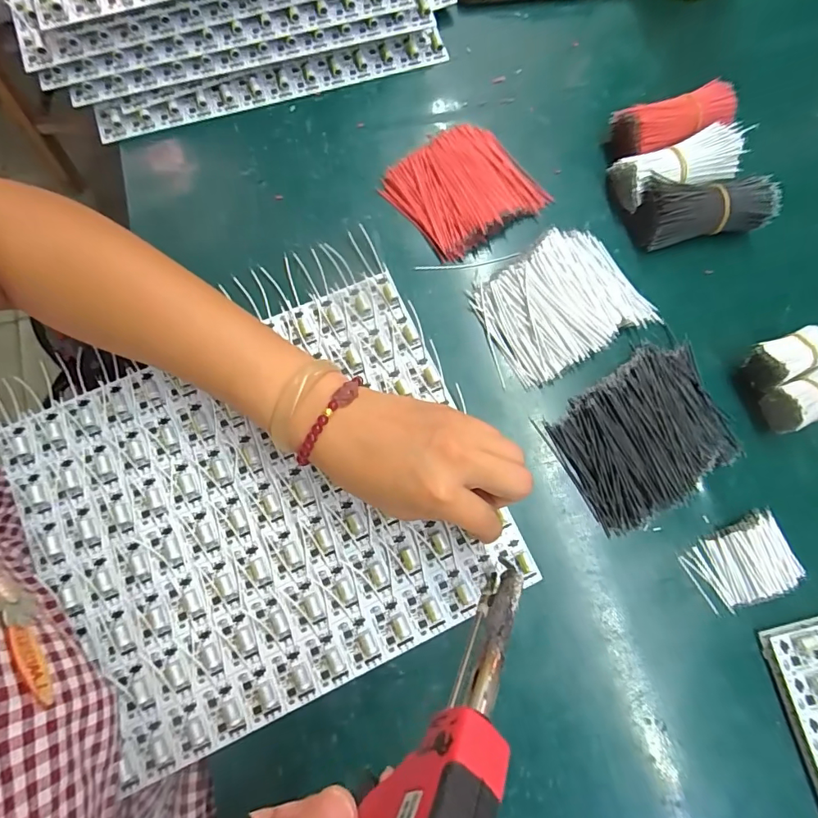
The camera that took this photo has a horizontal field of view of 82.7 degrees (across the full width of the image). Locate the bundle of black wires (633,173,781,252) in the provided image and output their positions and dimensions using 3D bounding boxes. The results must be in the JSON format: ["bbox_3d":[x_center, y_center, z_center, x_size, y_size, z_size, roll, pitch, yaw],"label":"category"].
[{"bbox_3d":[0.220,-0.152,0.349,0.094,0.034,0.044,-10,78,-2],"label":"bundle of black wires"}]

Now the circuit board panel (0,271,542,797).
[{"bbox_3d":[-0.093,0.064,0.309,0.280,0.015,0.241,-25,78,-5],"label":"circuit board panel"}]

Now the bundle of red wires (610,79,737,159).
[{"bbox_3d":[0.206,-0.221,0.367,0.094,0.034,0.041,-12,78,-2],"label":"bundle of red wires"}]

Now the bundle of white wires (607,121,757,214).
[{"bbox_3d":[0.203,-0.184,0.354,0.088,0.039,0.038,-16,78,-3],"label":"bundle of white wires"}]

